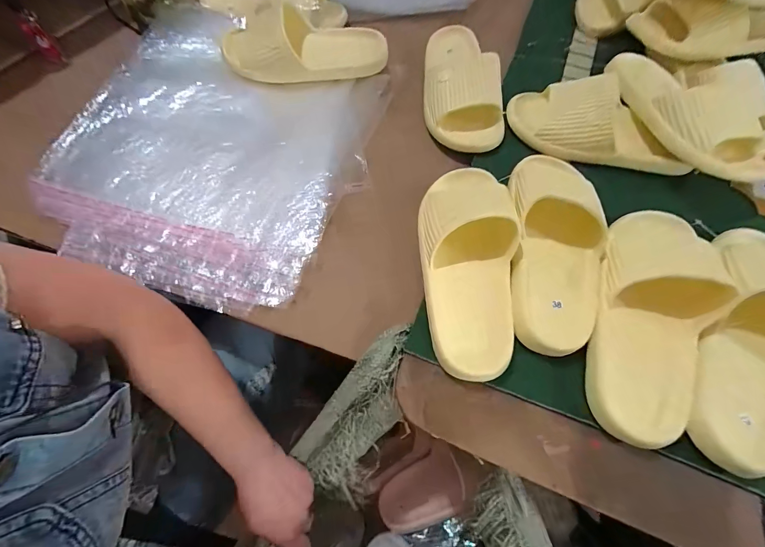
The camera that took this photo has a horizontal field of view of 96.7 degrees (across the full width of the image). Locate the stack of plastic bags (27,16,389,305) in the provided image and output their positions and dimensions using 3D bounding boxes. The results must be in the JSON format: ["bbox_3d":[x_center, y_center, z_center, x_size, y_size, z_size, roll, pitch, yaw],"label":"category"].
[{"bbox_3d":[-0.232,-0.184,0.468,0.406,0.031,0.413,20,70,8],"label":"stack of plastic bags"}]

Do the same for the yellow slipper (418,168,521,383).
[{"bbox_3d":[0.088,-0.020,0.360,0.098,0.066,0.249,3,67,3],"label":"yellow slipper"}]

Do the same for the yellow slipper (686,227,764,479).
[{"bbox_3d":[0.373,0.059,0.330,0.100,0.066,0.266,18,68,9],"label":"yellow slipper"}]

